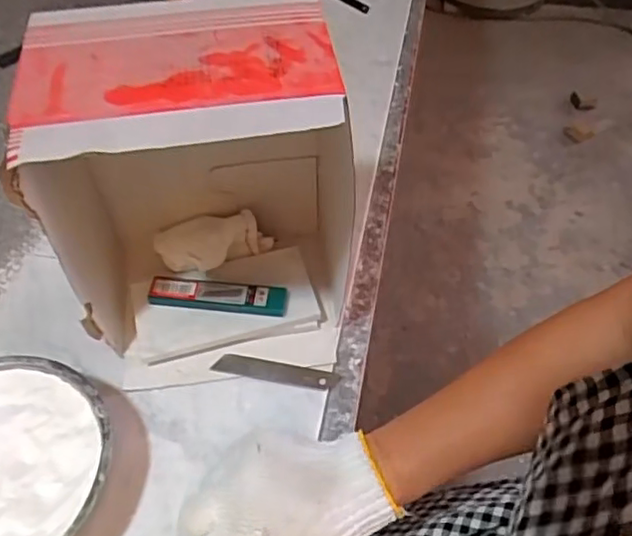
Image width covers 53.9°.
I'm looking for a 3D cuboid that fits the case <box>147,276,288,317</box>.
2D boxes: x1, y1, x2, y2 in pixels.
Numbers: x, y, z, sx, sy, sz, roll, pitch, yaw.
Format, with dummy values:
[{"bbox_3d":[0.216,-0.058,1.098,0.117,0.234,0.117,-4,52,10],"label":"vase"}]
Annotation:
[{"bbox_3d":[-0.083,0.023,0.522,0.114,0.012,0.027,5,52,3],"label":"case"}]

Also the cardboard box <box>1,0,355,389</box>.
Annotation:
[{"bbox_3d":[-0.078,-0.045,0.459,0.201,0.250,0.154,-6,51,-2],"label":"cardboard box"}]

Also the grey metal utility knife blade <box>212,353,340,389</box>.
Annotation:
[{"bbox_3d":[-0.033,0.085,0.510,0.099,0.004,0.018,8,65,6],"label":"grey metal utility knife blade"}]

